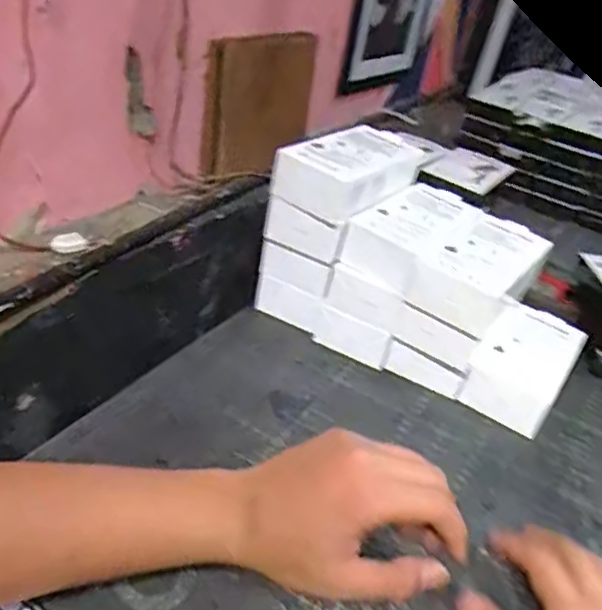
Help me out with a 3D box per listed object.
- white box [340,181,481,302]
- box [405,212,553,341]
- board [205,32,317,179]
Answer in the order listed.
[{"bbox_3d":[0.105,-0.065,0.579,0.075,0.042,0.154,28,35,25],"label":"white box"},{"bbox_3d":[0.158,-0.031,0.544,0.076,0.042,0.147,28,35,25],"label":"box"},{"bbox_3d":[-0.072,-0.376,1.191,0.029,0.254,0.316,29,35,26],"label":"board"}]

